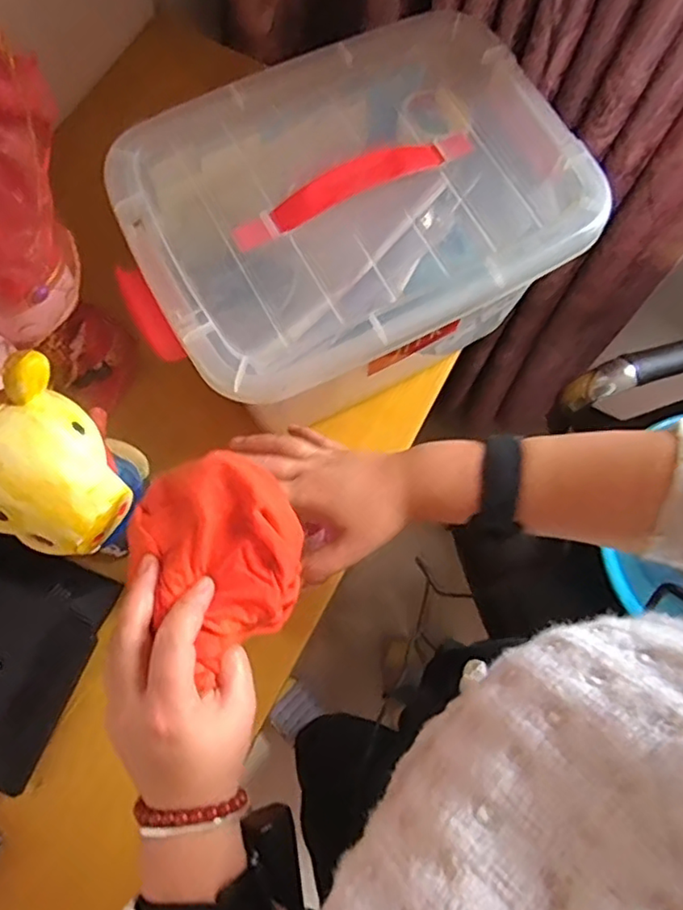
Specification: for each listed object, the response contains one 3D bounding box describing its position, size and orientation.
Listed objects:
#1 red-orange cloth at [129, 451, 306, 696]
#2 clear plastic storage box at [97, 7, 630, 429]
[{"bbox_3d":[-0.071,0.056,0.355,0.093,0.038,0.104,-36,78,-12],"label":"red-orange cloth"},{"bbox_3d":[0.002,-0.171,0.528,0.347,0.183,0.233,-24,76,-9],"label":"clear plastic storage box"}]

